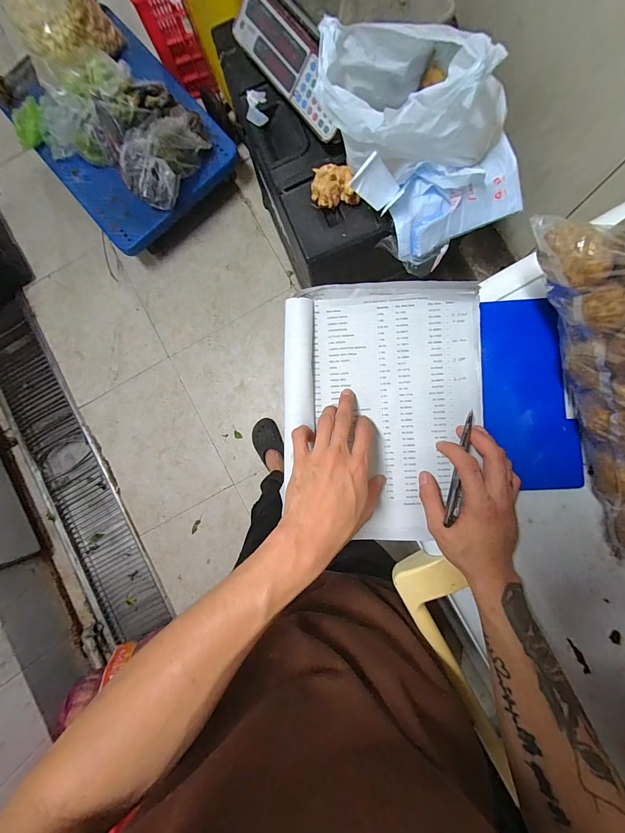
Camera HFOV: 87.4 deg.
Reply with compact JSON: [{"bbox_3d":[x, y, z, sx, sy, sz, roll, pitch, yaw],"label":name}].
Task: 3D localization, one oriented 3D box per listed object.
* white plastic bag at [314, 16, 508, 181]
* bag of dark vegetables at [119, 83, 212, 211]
[{"bbox_3d":[0.187,-0.553,0.564,0.332,0.166,0.215,-32,85,2],"label":"white plastic bag"},{"bbox_3d":[-0.529,-0.929,1.123,0.246,0.145,0.348,32,90,5],"label":"bag of dark vegetables"}]

